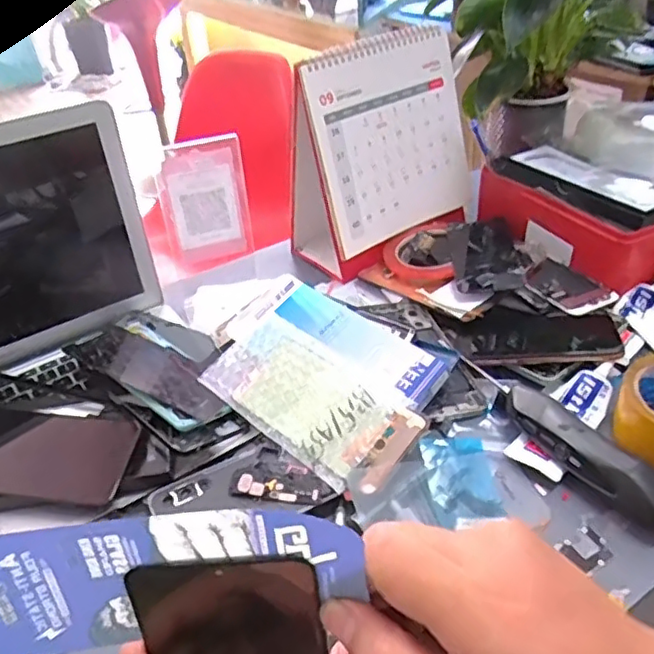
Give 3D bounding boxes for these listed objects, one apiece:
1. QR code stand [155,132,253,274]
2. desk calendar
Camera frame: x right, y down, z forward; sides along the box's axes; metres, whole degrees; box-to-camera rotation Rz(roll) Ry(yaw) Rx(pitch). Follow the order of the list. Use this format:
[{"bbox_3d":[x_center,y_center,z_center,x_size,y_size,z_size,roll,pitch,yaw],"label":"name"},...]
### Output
[{"bbox_3d":[-0.116,-0.122,0.604,0.076,0.121,0.023,-18,38,-17],"label":"QR code stand"},{"bbox_3d":[0.059,-0.204,0.709,0.208,0.221,0.107,-30,43,-30],"label":"desk calendar"}]

